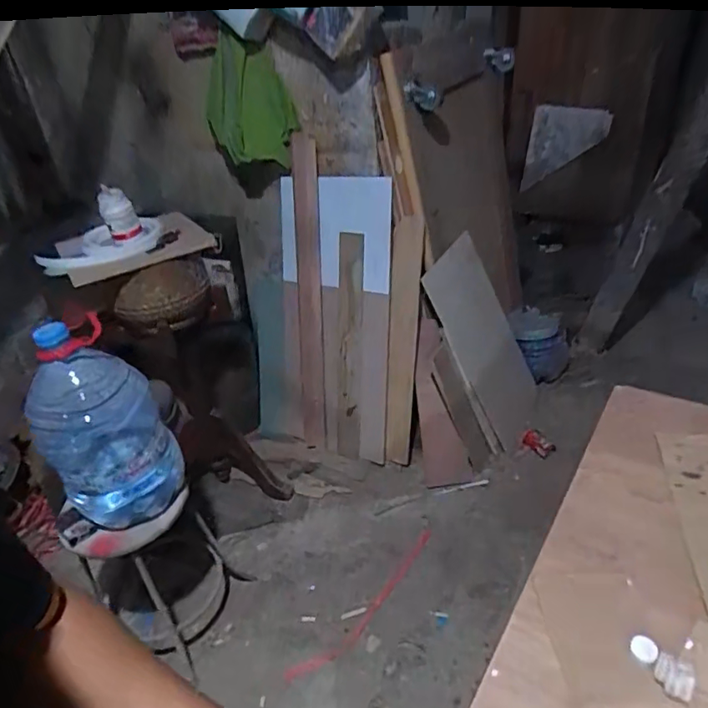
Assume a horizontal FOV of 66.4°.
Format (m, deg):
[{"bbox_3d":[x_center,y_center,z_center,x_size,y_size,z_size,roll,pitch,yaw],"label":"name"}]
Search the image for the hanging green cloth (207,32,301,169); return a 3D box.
[{"bbox_3d":[-0.309,-0.698,1.531,0.322,0.373,0.042,20,62,19],"label":"hanging green cloth"}]

